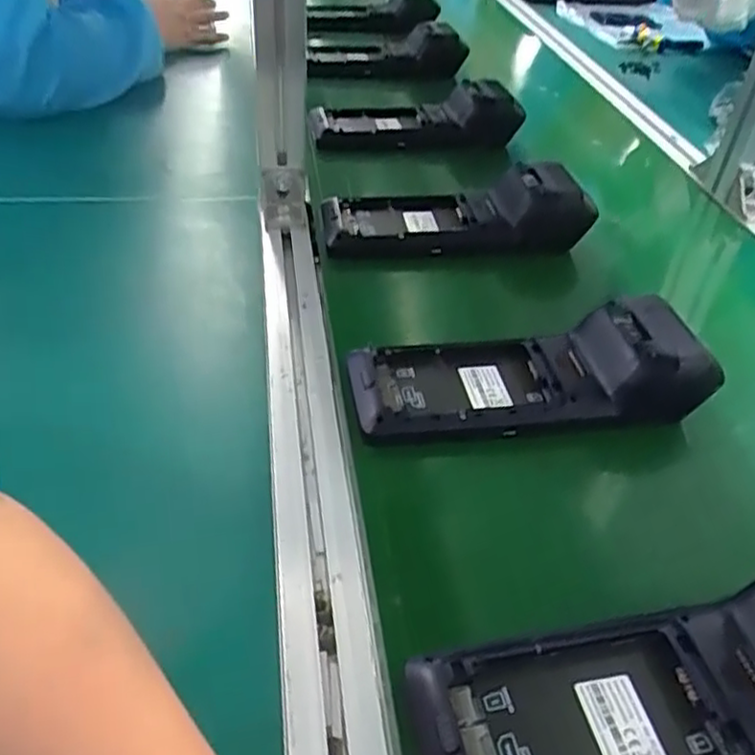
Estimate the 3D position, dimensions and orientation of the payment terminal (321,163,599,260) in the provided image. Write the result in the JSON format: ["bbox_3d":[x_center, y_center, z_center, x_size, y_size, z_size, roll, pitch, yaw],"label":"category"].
[{"bbox_3d":[0.062,-0.140,0.583,0.214,0.060,0.078,2,39,-4],"label":"payment terminal"}]

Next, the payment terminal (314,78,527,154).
[{"bbox_3d":[0.037,-0.266,0.714,0.212,0.071,0.072,1,39,-5],"label":"payment terminal"}]

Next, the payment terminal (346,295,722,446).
[{"bbox_3d":[0.091,-0.009,0.441,0.211,0.059,0.080,-4,40,-11],"label":"payment terminal"}]

